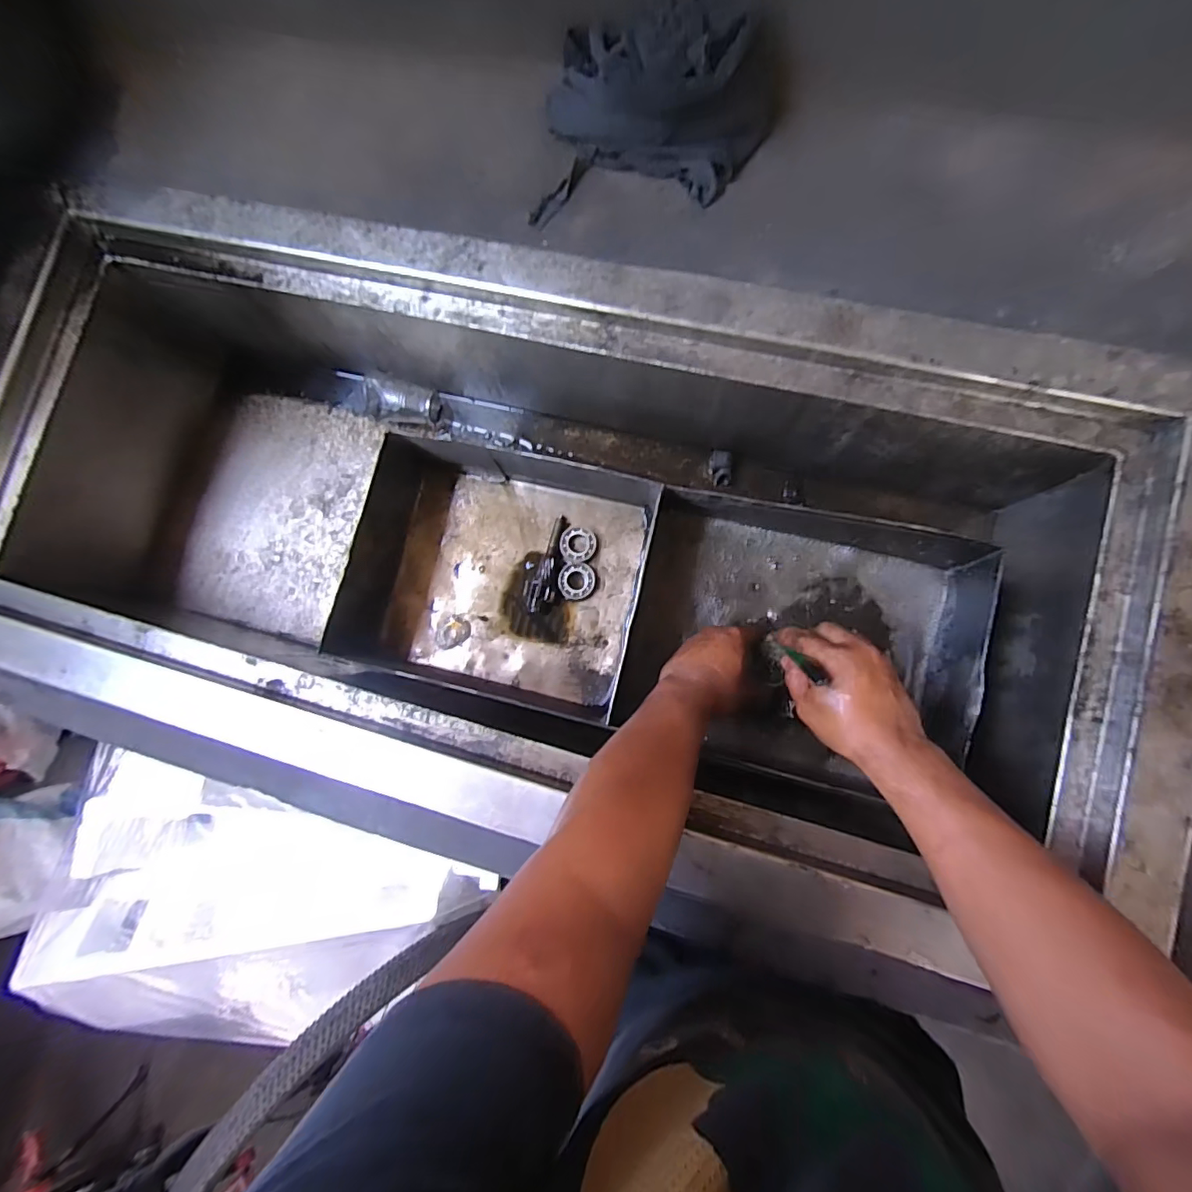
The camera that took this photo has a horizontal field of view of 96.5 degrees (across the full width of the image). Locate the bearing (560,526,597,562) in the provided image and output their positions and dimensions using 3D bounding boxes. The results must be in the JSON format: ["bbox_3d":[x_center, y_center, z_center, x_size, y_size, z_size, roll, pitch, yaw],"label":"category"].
[{"bbox_3d":[-0.022,-0.067,0.678,0.044,0.011,0.046,-1,84,6],"label":"bearing"}]

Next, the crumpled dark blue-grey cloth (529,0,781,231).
[{"bbox_3d":[0.045,-0.418,0.467,0.206,0.090,0.156,17,86,8],"label":"crumpled dark blue-grey cloth"}]

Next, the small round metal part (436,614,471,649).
[{"bbox_3d":[-0.187,0.047,0.695,0.048,0.004,0.039,-28,82,3],"label":"small round metal part"}]

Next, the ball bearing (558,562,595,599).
[{"bbox_3d":[-0.024,-0.019,0.670,0.044,0.015,0.045,0,84,6],"label":"ball bearing"}]

